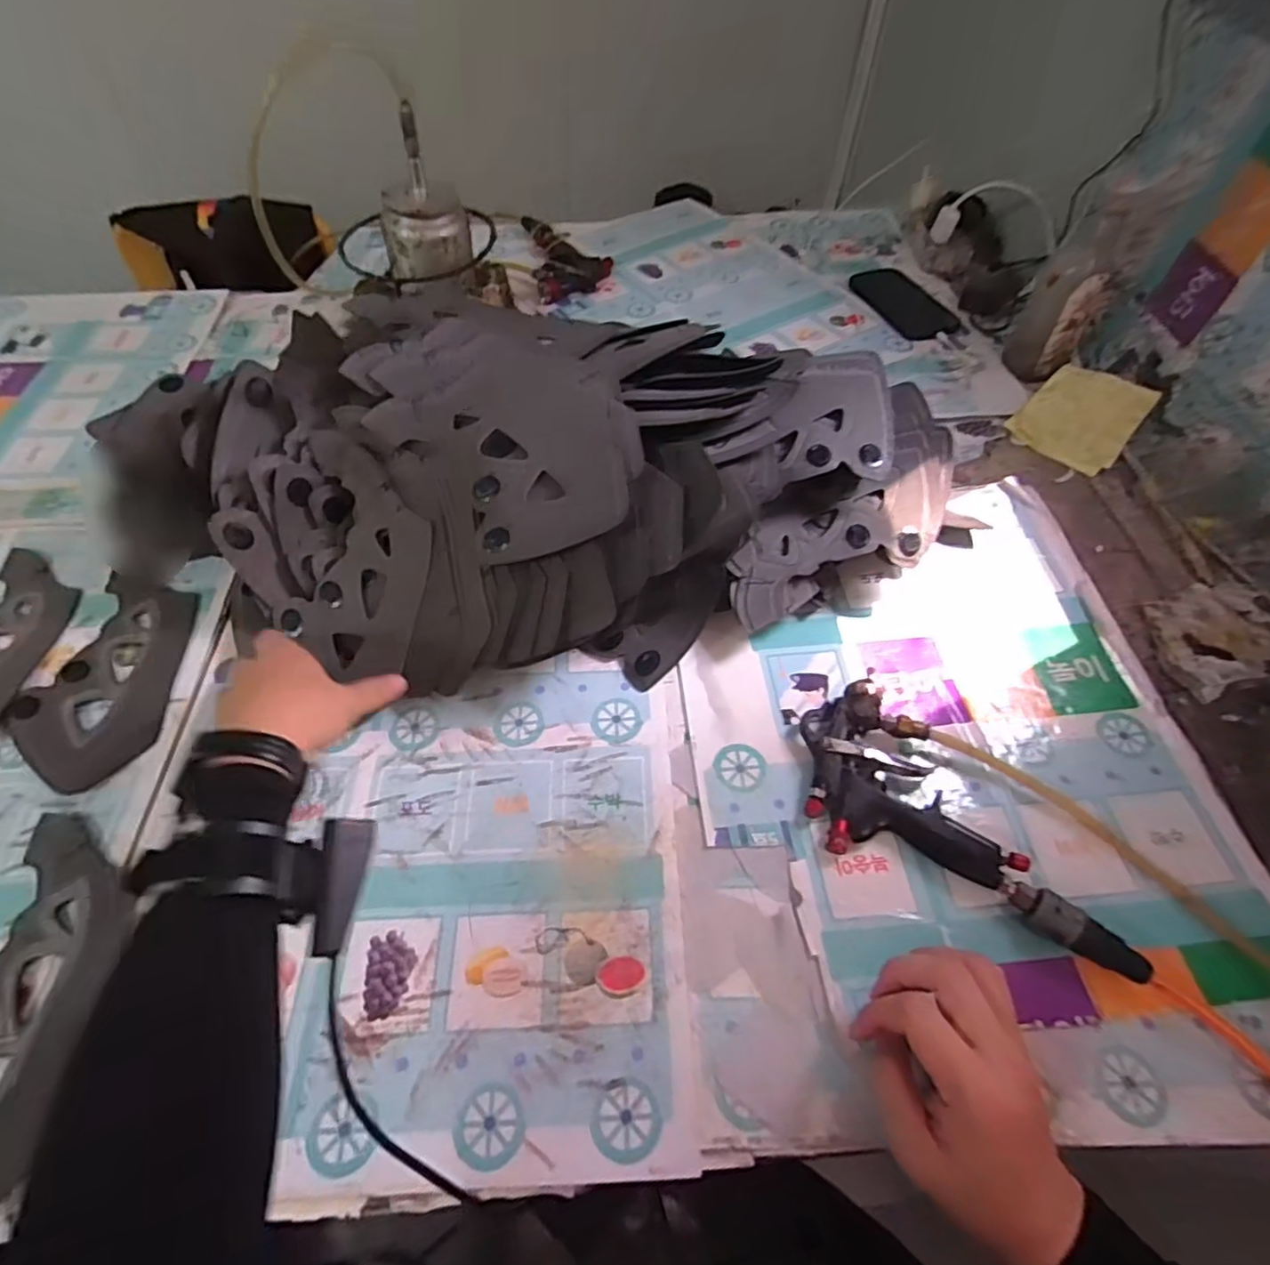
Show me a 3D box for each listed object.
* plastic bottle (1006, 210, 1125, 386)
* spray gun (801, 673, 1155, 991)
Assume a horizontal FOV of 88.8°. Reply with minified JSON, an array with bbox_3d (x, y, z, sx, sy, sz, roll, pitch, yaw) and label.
[{"bbox_3d":[0.505,-0.394,0.753,0.077,0.162,0.100,30,60,20],"label":"plastic bottle"},{"bbox_3d":[0.215,0.149,0.455,0.112,0.031,0.250,-32,61,-21],"label":"spray gun"}]

